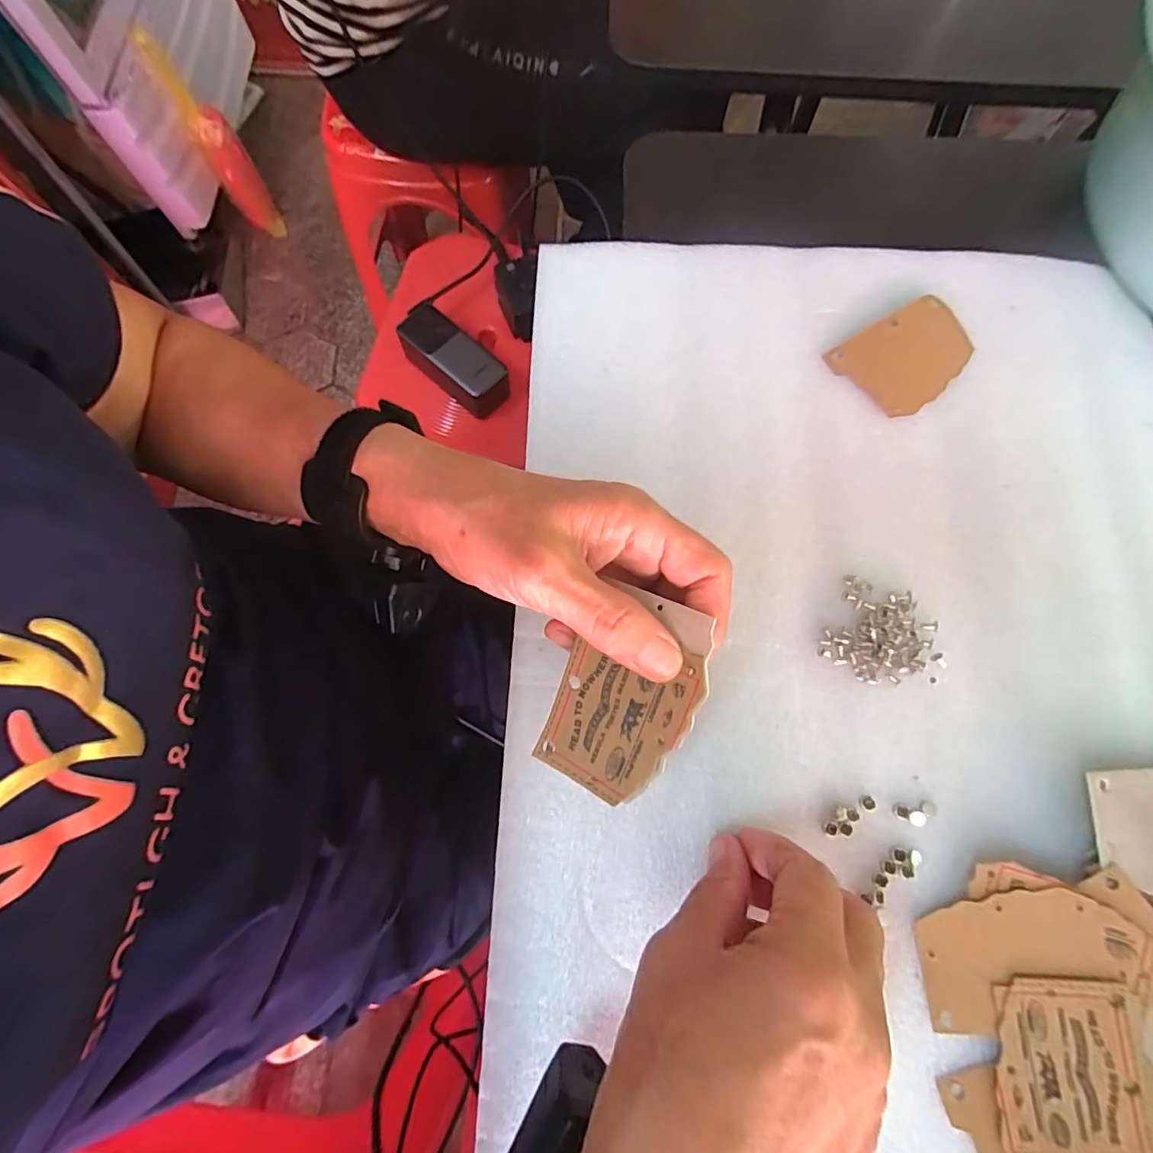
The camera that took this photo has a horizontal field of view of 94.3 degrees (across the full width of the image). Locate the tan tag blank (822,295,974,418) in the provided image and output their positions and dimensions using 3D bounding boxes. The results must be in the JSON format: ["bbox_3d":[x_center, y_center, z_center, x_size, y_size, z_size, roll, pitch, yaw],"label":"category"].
[{"bbox_3d":[0.190,-0.125,0.306,0.076,0.005,0.053,-31,83,-4],"label":"tan tag blank"}]

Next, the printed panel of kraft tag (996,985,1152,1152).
[{"bbox_3d":[0.196,0.201,0.213,0.052,0.004,0.066,0,78,6],"label":"printed panel of kraft tag"}]

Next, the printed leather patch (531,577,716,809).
[{"bbox_3d":[0.019,0.048,0.213,0.055,0.004,0.082,24,97,27],"label":"printed leather patch"}]

